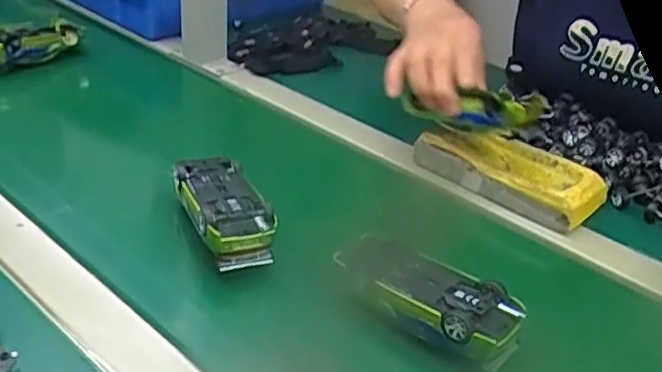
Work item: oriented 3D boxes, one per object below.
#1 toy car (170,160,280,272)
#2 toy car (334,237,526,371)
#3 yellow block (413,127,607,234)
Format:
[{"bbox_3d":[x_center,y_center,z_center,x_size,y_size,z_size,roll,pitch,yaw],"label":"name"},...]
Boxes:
[{"bbox_3d":[-0.085,0.017,0.527,0.055,0.035,0.118,-8,34,-22],"label":"toy car"},{"bbox_3d":[0.065,0.076,0.454,0.124,0.037,0.053,20,34,21],"label":"toy car"},{"bbox_3d":[0.166,-0.014,0.628,0.168,0.038,0.073,27,37,31],"label":"yellow block"}]

